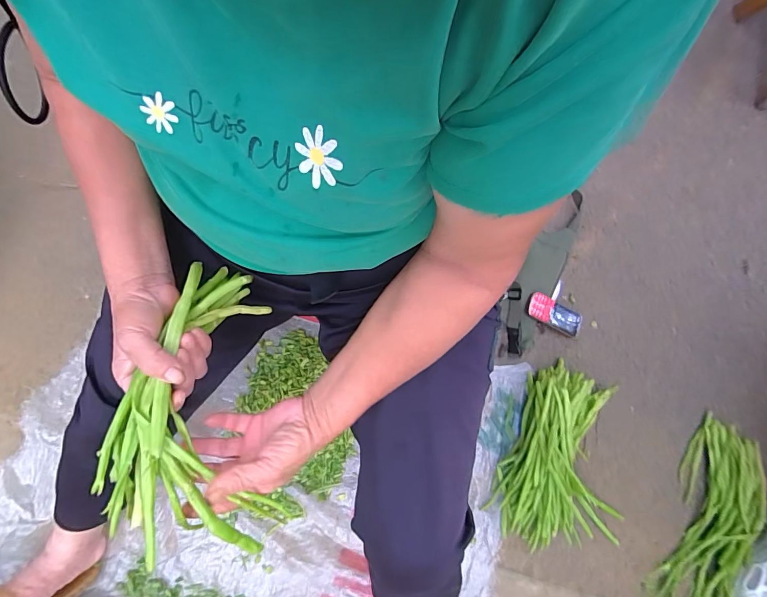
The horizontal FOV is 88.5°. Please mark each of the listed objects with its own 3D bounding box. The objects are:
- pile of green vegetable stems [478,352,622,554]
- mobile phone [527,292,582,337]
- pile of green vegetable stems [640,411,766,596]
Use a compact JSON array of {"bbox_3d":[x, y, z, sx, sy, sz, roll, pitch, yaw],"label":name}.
[{"bbox_3d":[0.305,0.268,0.680,0.215,0.094,0.302,0,73,0],"label":"pile of green vegetable stems"},{"bbox_3d":[0.342,0.031,0.781,0.117,0.014,0.050,27,74,-12],"label":"mobile phone"},{"bbox_3d":[0.556,0.453,0.692,0.146,0.064,0.469,32,76,9],"label":"pile of green vegetable stems"}]

